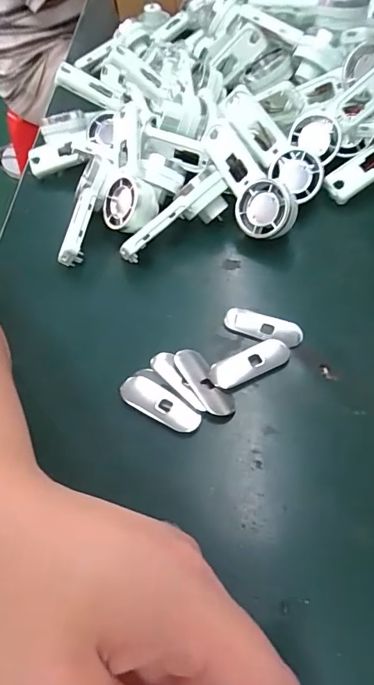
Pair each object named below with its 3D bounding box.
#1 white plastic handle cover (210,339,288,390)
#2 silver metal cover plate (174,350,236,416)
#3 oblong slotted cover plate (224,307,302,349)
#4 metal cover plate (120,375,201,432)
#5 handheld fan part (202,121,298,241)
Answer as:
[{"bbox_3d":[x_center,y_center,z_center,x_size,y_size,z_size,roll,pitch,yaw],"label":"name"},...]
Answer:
[{"bbox_3d":[0.037,0.013,0.263,0.050,0.005,0.020,-22,56,-11],"label":"white plastic handle cover"},{"bbox_3d":[0.010,0.022,0.260,0.017,0.004,0.051,-26,57,-14],"label":"silver metal cover plate"},{"bbox_3d":[0.048,-0.010,0.279,0.049,0.004,0.017,20,59,17],"label":"oblong slotted cover plate"},{"bbox_3d":[-0.017,0.035,0.254,0.052,0.004,0.019,28,62,22],"label":"metal cover plate"},{"bbox_3d":[0.043,-0.117,0.319,0.038,0.018,0.092,-36,74,27],"label":"handheld fan part"}]

